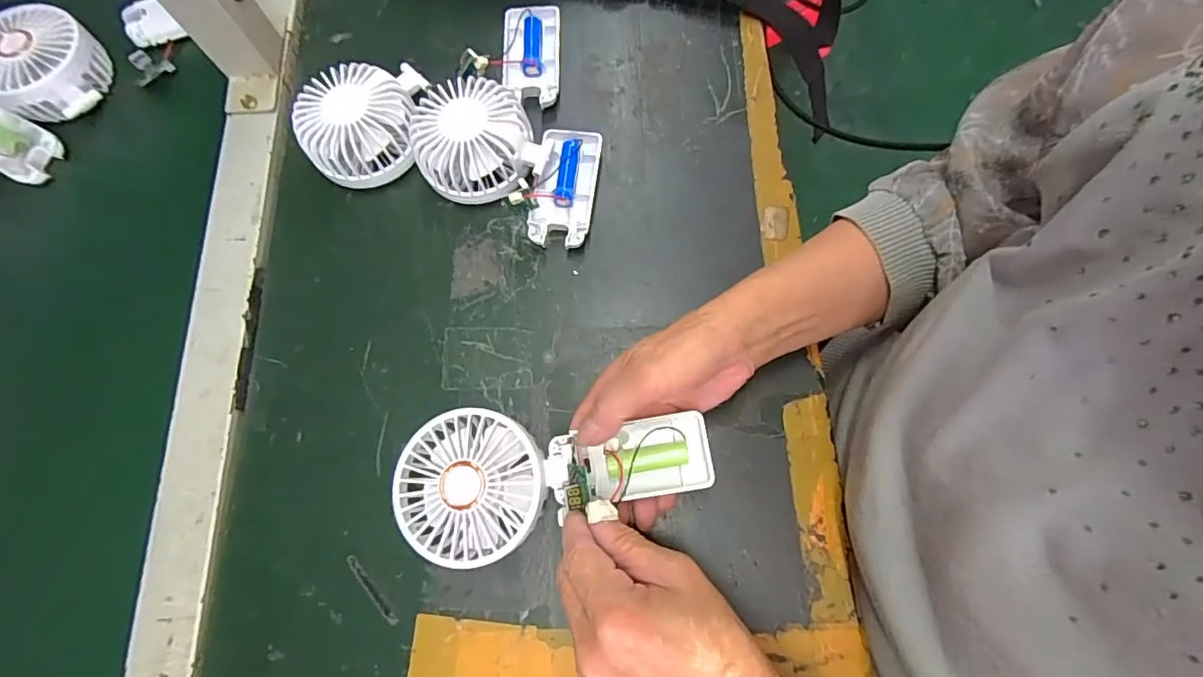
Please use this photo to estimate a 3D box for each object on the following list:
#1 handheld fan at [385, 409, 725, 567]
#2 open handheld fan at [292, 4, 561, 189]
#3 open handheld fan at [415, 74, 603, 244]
[{"bbox_3d":[-0.027,0.078,0.306,0.181,0.038,0.080,-6,74,-5],"label":"handheld fan"},{"bbox_3d":[-0.123,-0.194,0.407,0.222,0.043,0.087,-32,76,-7],"label":"open handheld fan"},{"bbox_3d":[-0.064,-0.135,0.387,0.148,0.046,0.095,29,77,9],"label":"open handheld fan"}]

